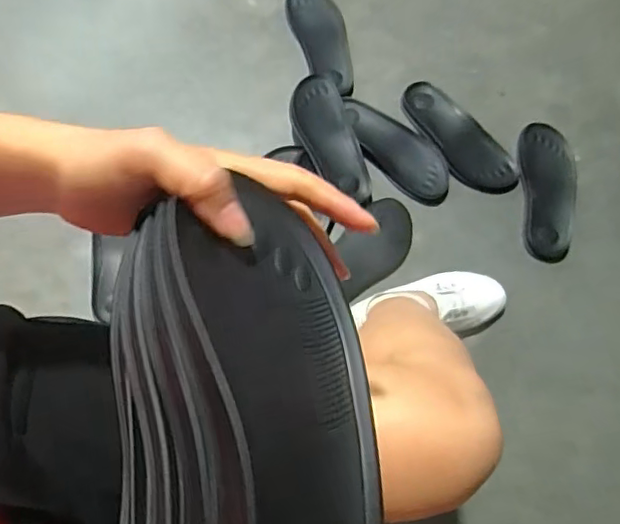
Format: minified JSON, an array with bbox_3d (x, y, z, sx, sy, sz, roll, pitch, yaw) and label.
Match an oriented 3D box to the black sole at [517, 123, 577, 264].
[{"bbox_3d":[0.380,-0.116,0.924,0.077,0.050,0.223,0,74,-2],"label":"black sole"}]

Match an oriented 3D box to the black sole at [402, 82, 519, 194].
[{"bbox_3d":[0.245,-0.205,0.957,0.091,0.015,0.234,-36,78,-11],"label":"black sole"}]

